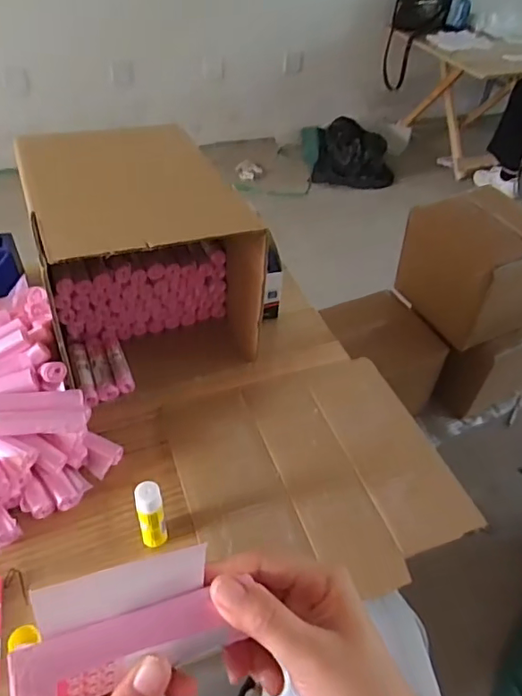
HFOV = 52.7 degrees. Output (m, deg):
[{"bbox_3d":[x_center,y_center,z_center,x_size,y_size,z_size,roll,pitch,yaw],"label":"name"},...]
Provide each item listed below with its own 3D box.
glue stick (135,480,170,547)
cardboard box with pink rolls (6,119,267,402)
[{"bbox_3d":[-0.128,0.197,0.621,0.030,0.099,0.031,-8,46,-13],"label":"glue stick"},{"bbox_3d":[-0.188,-0.133,0.842,0.284,0.265,0.294,-16,48,-19],"label":"cardboard box with pink rolls"}]

